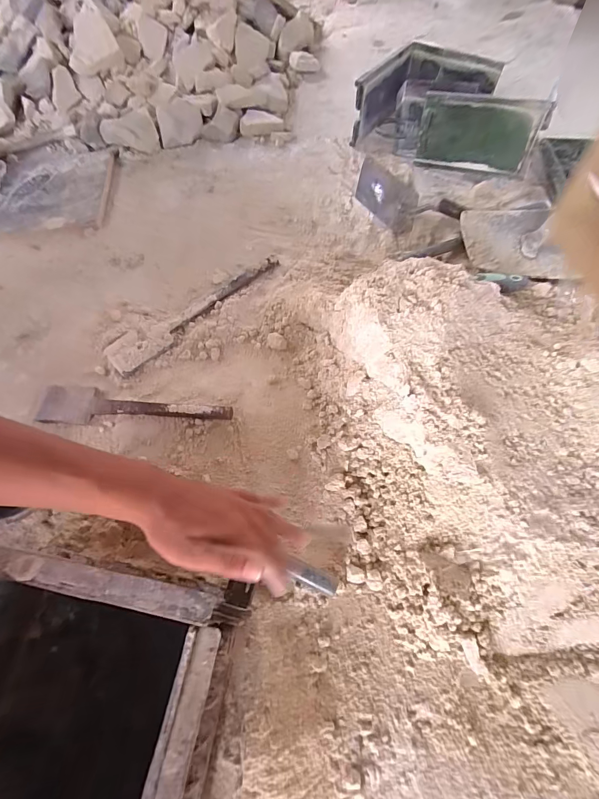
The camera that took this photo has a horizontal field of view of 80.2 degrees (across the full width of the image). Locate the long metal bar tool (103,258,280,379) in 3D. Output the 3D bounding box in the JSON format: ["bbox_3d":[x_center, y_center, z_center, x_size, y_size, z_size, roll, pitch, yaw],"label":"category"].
[{"bbox_3d":[-0.167,-0.152,0.581,0.314,0.024,0.062,-42,69,-16],"label":"long metal bar tool"}]

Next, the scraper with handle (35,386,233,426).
[{"bbox_3d":[-0.234,0.014,0.507,0.276,0.022,0.054,3,64,4],"label":"scraper with handle"}]

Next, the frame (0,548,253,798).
[{"bbox_3d":[-0.196,0.280,0.315,0.247,0.138,0.238,7,65,7],"label":"frame"}]

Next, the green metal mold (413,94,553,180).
[{"bbox_3d":[0.332,-0.492,0.668,0.204,0.113,0.025,21,44,18],"label":"green metal mold"}]

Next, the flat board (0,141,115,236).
[{"bbox_3d":[-0.524,-0.444,0.742,0.253,0.026,0.269,-7,64,0],"label":"flat board"}]

